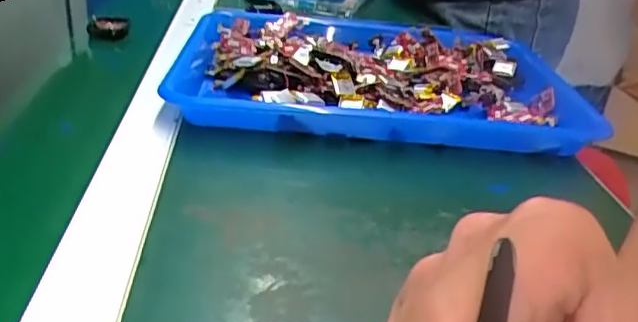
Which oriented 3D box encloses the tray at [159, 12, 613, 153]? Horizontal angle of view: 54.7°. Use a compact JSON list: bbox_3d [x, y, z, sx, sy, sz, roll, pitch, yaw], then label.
[{"bbox_3d":[0.049,-0.082,0.554,0.349,0.037,0.258,4,27,-1],"label":"tray"}]

